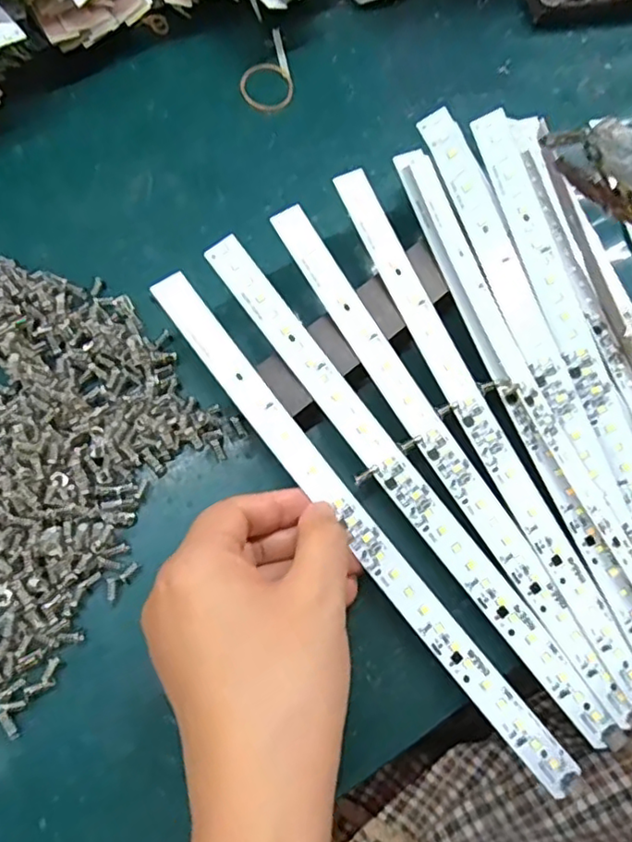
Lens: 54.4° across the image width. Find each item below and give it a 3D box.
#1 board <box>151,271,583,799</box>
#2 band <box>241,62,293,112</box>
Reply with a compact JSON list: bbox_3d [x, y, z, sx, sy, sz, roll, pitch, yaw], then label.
[{"bbox_3d":[0.016,0.044,0.278,0.017,0.010,0.278,-37,82,-13],"label":"board"},{"bbox_3d":[-0.030,-0.206,0.377,0.032,0.004,0.035,0,71,-1],"label":"band"}]

